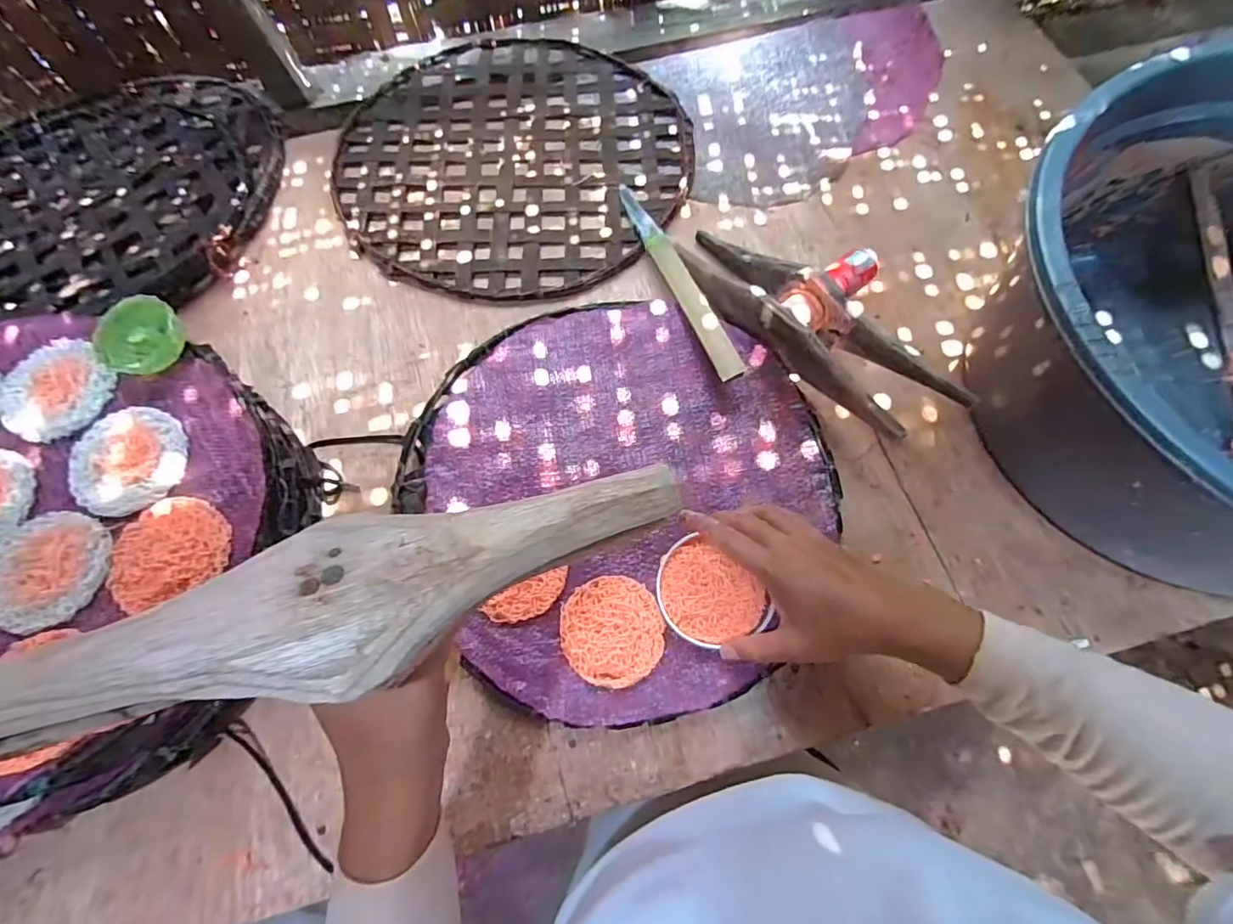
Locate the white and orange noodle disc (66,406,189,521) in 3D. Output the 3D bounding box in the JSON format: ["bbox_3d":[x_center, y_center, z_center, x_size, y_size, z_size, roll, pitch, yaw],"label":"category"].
[{"bbox_3d":[-0.356,-0.002,0.392,0.083,0.004,0.081,-1,68,1],"label":"white and orange noodle disc"}]

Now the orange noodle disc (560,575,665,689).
[{"bbox_3d":[-0.003,0.126,0.403,0.073,0.014,0.076,-1,68,1],"label":"orange noodle disc"}]

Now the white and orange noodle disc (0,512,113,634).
[{"bbox_3d":[-0.390,0.072,0.365,0.084,0.007,0.077,-1,68,1],"label":"white and orange noodle disc"}]

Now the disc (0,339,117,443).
[{"bbox_3d":[-0.432,-0.057,0.412,0.077,0.012,0.078,-1,68,1],"label":"disc"}]

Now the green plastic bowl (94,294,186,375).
[{"bbox_3d":[-0.364,-0.098,0.415,0.060,0.018,0.060,0,95,0],"label":"green plastic bowl"}]

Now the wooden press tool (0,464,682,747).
[{"bbox_3d":[-0.106,0.055,0.207,0.272,0.032,0.062,-17,69,-10],"label":"wooden press tool"}]

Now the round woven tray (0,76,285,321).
[{"bbox_3d":[-0.576,-0.309,0.588,0.396,0.034,0.390,-1,68,1],"label":"round woven tray"}]

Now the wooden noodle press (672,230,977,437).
[{"bbox_3d":[0.181,-0.134,0.483,0.127,0.066,0.273,-38,72,-12],"label":"wooden noodle press"}]

